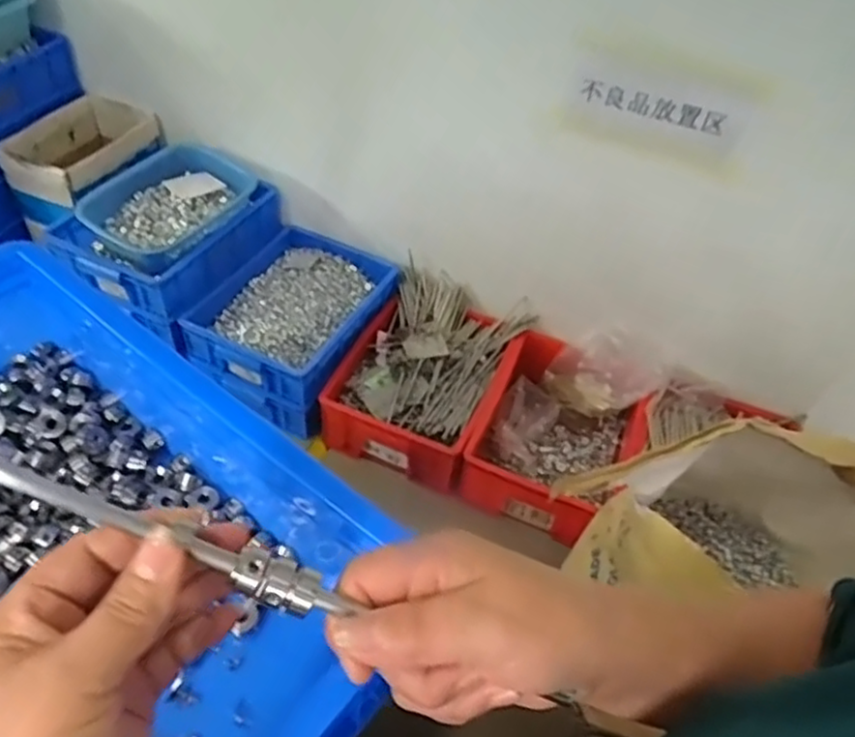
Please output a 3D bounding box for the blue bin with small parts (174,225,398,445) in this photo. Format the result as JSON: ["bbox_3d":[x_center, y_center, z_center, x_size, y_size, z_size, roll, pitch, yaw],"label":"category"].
[{"bbox_3d":[-0.303,-0.119,1.583,0.358,0.165,0.469,18,46,11],"label":"blue bin with small parts"}]

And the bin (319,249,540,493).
[{"bbox_3d":[0.004,-0.001,1.531,0.332,0.158,0.493,21,47,13],"label":"bin"}]

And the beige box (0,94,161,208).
[{"bbox_3d":[-0.790,-0.524,1.586,0.215,0.095,0.363,20,47,12],"label":"beige box"}]

